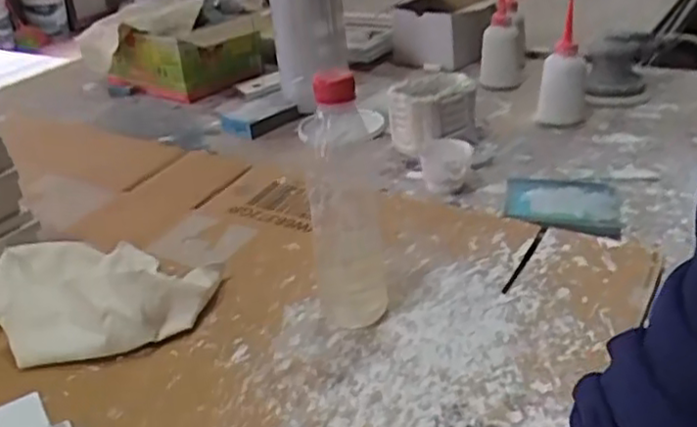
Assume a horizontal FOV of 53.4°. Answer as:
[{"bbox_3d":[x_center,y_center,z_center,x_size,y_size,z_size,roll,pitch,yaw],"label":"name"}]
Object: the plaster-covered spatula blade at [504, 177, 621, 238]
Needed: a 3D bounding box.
[{"bbox_3d":[0.240,-0.011,0.778,0.123,0.010,0.113,7,31,18],"label":"plaster-covered spatula blade"}]

